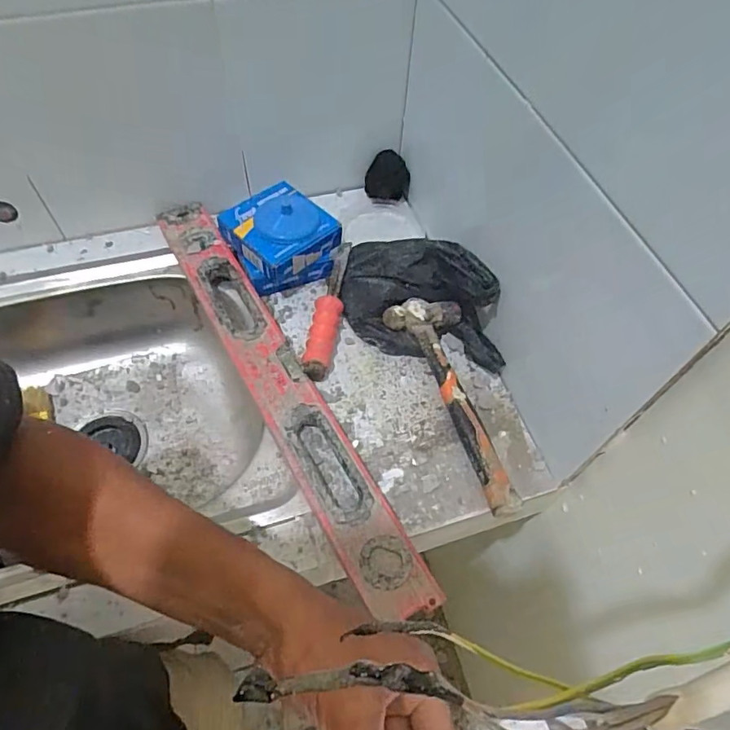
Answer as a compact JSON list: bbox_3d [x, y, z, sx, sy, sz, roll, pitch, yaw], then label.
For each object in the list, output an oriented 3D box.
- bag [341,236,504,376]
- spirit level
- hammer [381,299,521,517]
[{"bbox_3d":[0.070,-0.091,0.607,0.197,0.088,0.154,11,58,4],"label":"bag"},{"bbox_3d":[-0.104,0.012,0.569,0.061,0.030,0.561,-26,62,-17],"label":"spirit level"},{"bbox_3d":[0.085,0.036,0.549,0.096,0.049,0.251,-7,58,-7],"label":"hammer"}]

